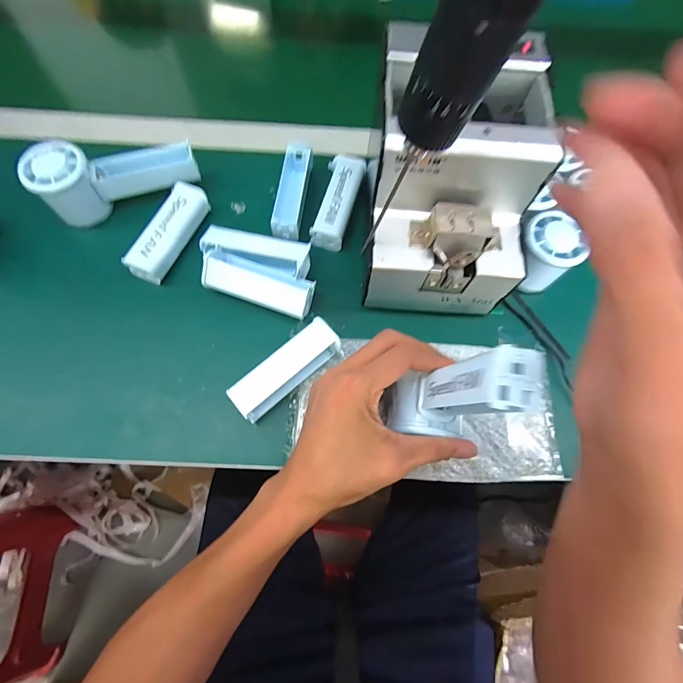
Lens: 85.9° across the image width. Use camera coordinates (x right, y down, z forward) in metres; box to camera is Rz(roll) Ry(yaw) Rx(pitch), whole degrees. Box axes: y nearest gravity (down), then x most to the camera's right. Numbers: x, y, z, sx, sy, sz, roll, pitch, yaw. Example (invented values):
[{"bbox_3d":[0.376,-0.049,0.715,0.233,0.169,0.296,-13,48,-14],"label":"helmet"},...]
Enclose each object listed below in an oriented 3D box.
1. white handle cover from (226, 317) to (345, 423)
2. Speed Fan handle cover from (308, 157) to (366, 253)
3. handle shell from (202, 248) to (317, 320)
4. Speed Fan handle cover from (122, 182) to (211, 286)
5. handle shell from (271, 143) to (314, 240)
[{"bbox_3d":[-0.048,0.026,0.322,0.100,0.032,0.033,-40,75,-15],"label":"white handle cover"},{"bbox_3d":[-0.002,-0.147,0.390,0.037,0.027,0.105,12,69,3],"label":"Speed Fan handle cover"},{"bbox_3d":[-0.077,-0.053,0.348,0.101,0.035,0.034,18,70,5],"label":"handle shell"},{"bbox_3d":[-0.171,-0.108,0.367,0.033,0.031,0.104,25,71,7],"label":"Speed Fan handle cover"},{"bbox_3d":[-0.051,-0.157,0.388,0.025,0.027,0.106,8,69,1],"label":"handle shell"}]

